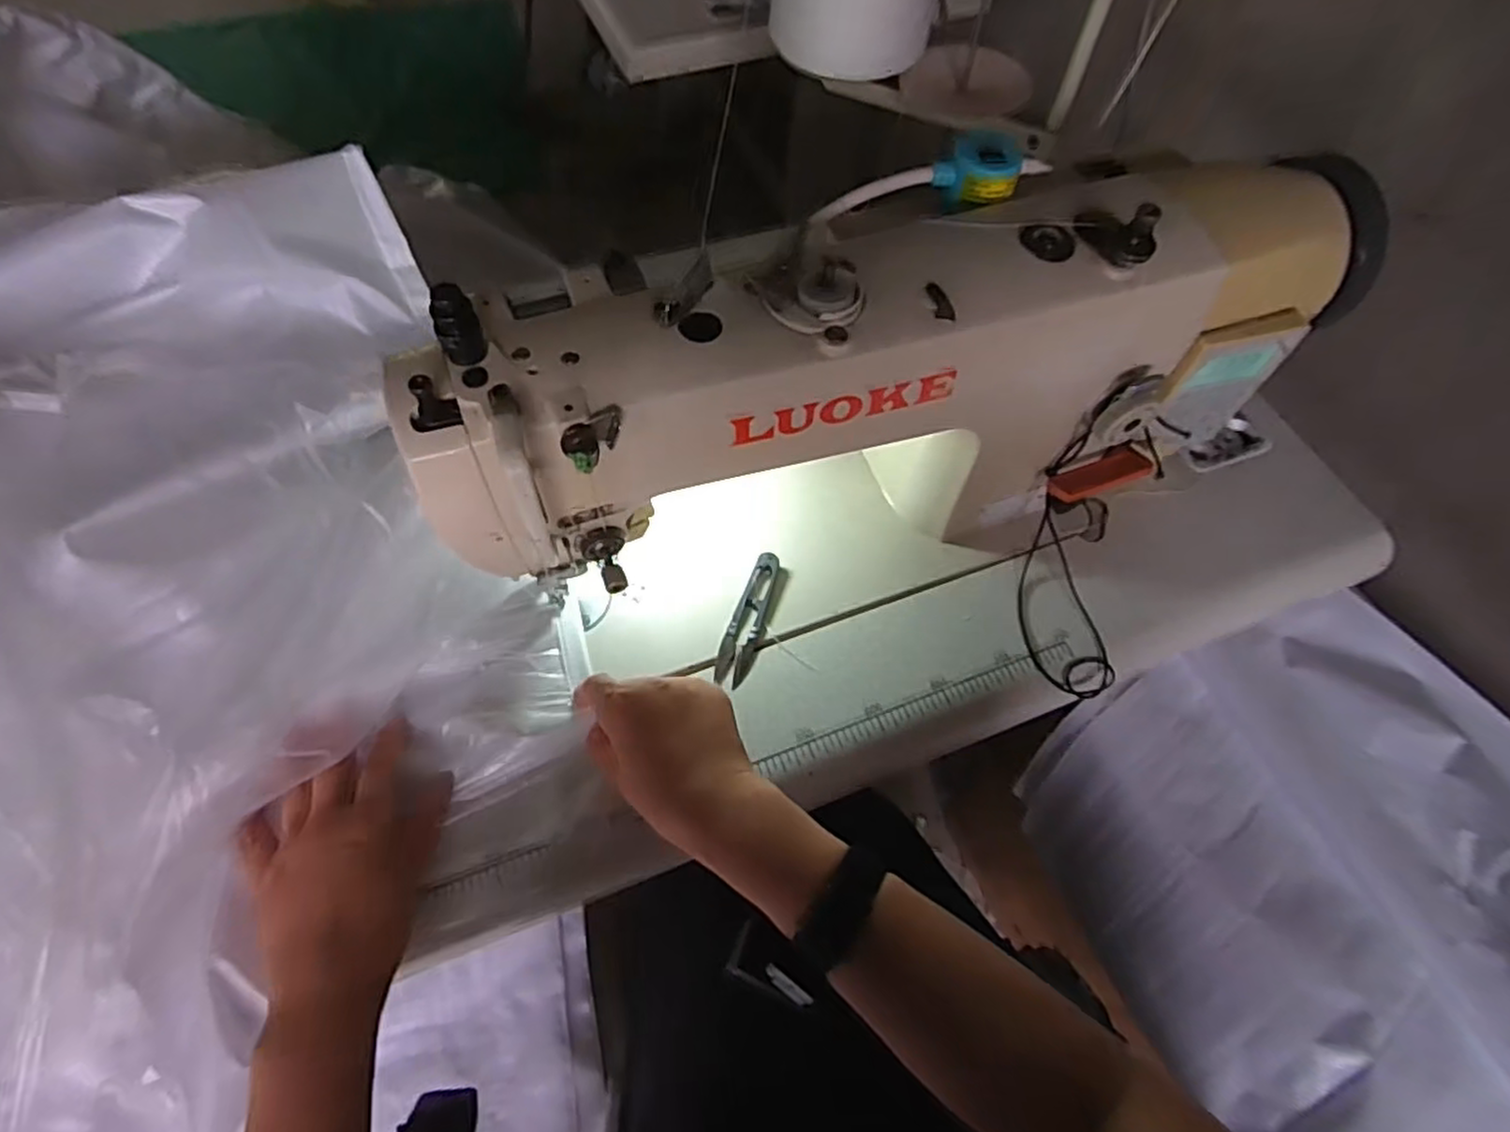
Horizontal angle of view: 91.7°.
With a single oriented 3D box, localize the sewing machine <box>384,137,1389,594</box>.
[{"bbox_3d":[0.104,-0.116,0.482,0.557,0.234,0.152,-17,63,-12],"label":"sewing machine"}]

